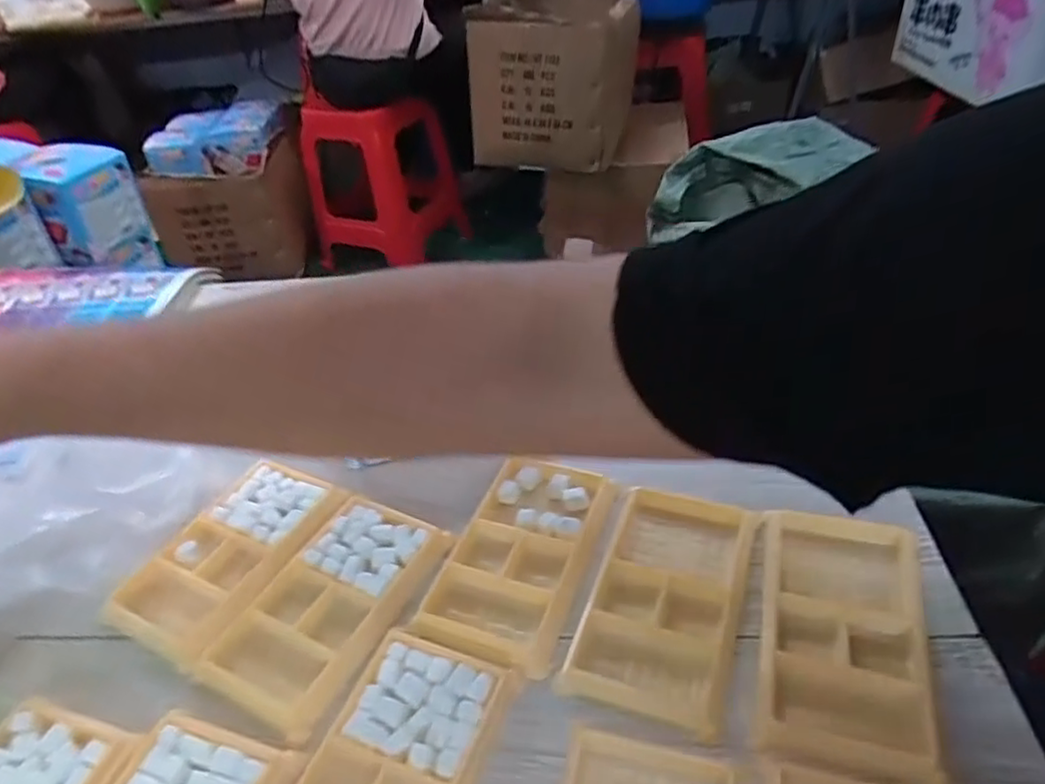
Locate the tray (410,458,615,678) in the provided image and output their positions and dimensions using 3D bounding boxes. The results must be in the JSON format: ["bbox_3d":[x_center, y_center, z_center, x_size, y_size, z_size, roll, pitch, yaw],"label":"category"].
[{"bbox_3d":[-0.001,0.091,0.394,0.074,0.017,0.131,10,42,22],"label":"tray"}]

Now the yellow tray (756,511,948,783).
[{"bbox_3d":[0.161,0.117,0.339,0.077,0.013,0.142,6,41,17],"label":"yellow tray"}]

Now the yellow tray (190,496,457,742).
[{"bbox_3d":[-0.108,0.115,0.380,0.075,0.012,0.131,16,45,28],"label":"yellow tray"}]

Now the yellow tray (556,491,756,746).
[{"bbox_3d":[0.078,0.108,0.364,0.074,0.013,0.134,10,42,22],"label":"yellow tray"}]

